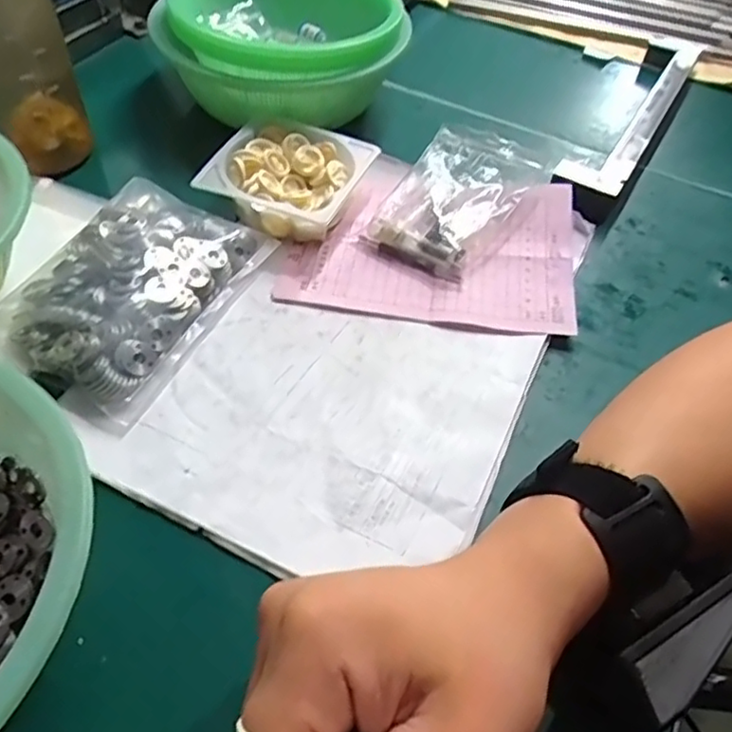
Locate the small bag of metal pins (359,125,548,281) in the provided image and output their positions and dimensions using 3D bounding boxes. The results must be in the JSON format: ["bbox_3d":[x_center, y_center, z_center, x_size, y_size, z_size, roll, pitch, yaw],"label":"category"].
[{"bbox_3d":[0.055,-0.109,0.415,0.076,0.018,0.108,29,65,18],"label":"small bag of metal pins"}]

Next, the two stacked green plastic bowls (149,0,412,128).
[{"bbox_3d":[-0.059,-0.232,0.464,0.157,0.065,0.131,24,53,14],"label":"two stacked green plastic bowls"}]

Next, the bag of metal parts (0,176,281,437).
[{"bbox_3d":[-0.134,-0.045,0.361,0.103,0.024,0.151,21,52,12],"label":"bag of metal parts"}]

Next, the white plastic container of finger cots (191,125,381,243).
[{"bbox_3d":[-0.050,-0.119,0.417,0.089,0.031,0.086,22,53,13],"label":"white plastic container of finger cots"}]

